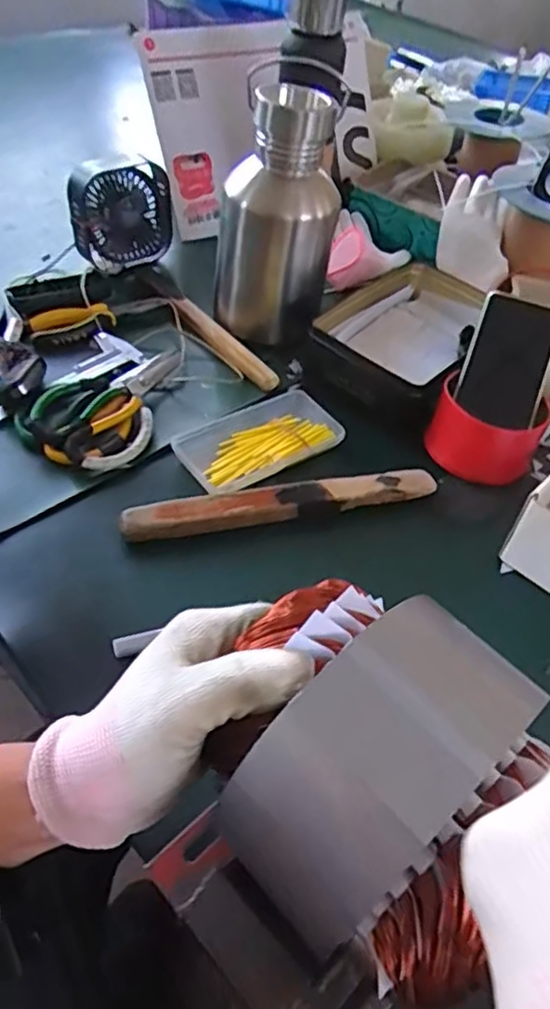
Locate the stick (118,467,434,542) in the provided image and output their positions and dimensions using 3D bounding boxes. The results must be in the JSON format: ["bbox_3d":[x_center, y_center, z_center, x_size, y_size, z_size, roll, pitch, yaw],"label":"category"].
[{"bbox_3d":[0.009,-0.005,0.572,0.272,0.026,0.024,-9,50,-14],"label":"stick"}]

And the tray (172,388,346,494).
[{"bbox_3d":[-0.012,-0.061,0.628,0.153,0.016,0.083,-26,56,-26],"label":"tray"}]

